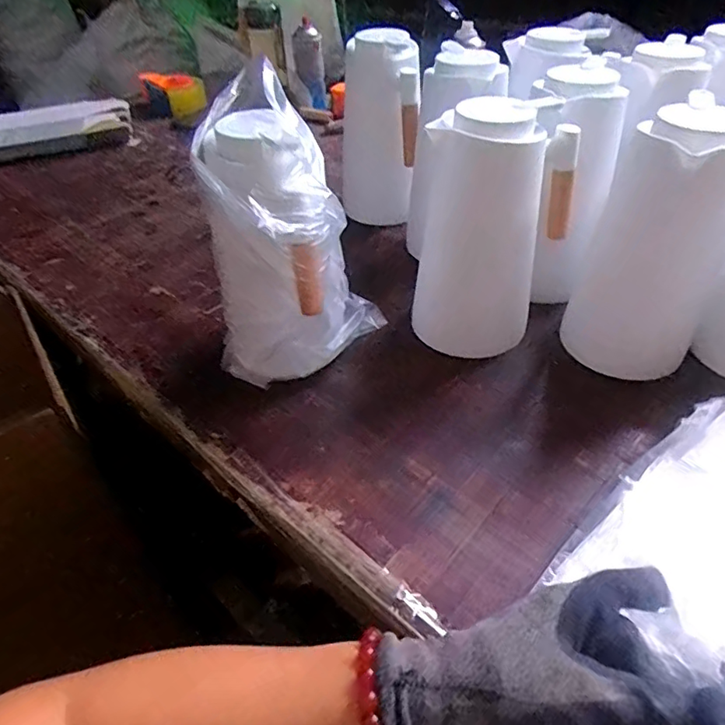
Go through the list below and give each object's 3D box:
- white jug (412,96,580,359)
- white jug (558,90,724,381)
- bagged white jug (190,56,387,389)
[{"bbox_3d":[0.131,-0.137,0.569,0.124,0.244,0.134,24,51,25],"label":"white jug"},{"bbox_3d":[0.283,-0.110,0.519,0.125,0.232,0.128,24,51,25],"label":"white jug"},{"bbox_3d":[-0.079,-0.111,0.525,0.142,0.253,0.164,17,48,19],"label":"bagged white jug"}]

